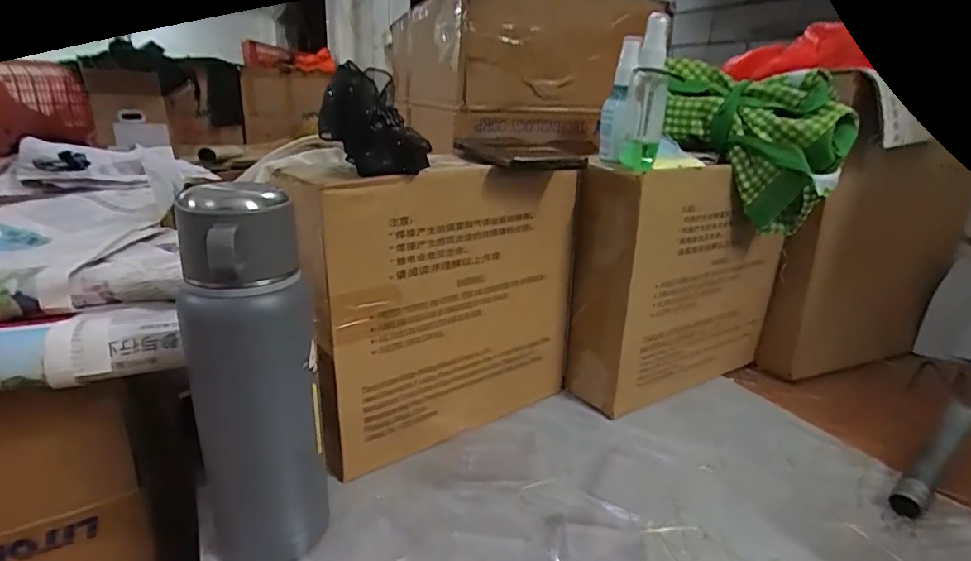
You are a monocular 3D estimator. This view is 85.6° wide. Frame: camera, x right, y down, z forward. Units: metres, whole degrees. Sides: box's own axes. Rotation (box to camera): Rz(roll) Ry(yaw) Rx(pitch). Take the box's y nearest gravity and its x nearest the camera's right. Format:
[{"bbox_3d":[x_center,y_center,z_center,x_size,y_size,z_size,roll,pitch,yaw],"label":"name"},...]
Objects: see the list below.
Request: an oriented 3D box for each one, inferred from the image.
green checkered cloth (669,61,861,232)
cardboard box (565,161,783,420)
[{"bbox_3d":[0.287,-0.146,0.577,0.189,0.156,0.077,13,22,26],"label":"green checkered cloth"},{"bbox_3d":[0.233,-0.001,0.630,0.289,0.261,0.081,-10,24,-31],"label":"cardboard box"}]

